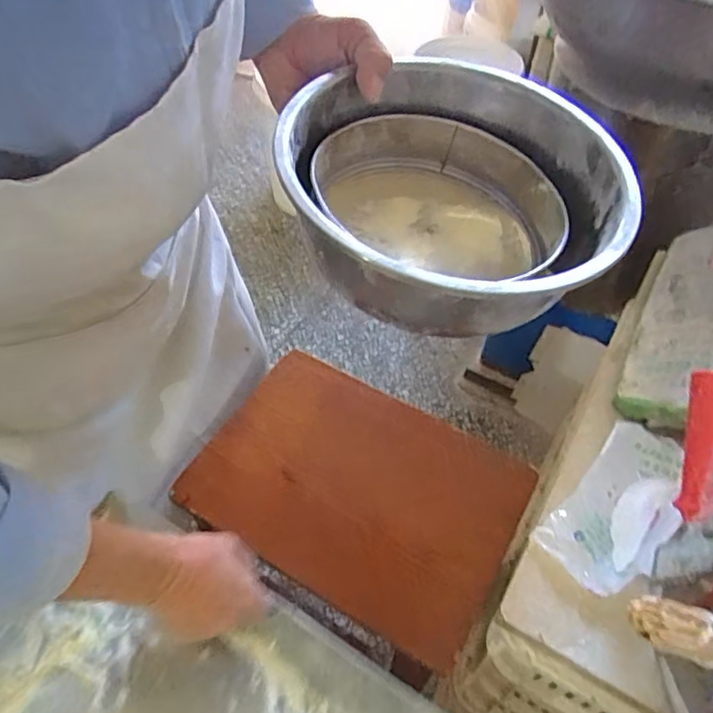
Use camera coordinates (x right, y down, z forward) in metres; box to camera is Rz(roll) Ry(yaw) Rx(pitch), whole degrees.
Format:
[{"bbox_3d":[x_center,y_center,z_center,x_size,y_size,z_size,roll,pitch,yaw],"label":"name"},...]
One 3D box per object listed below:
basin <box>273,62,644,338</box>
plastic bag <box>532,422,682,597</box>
[{"bbox_3d":[0.060,-0.105,0.394,0.197,0.080,0.199,2,53,-3],"label":"basin"},{"bbox_3d":[0.237,0.133,0.535,0.078,0.026,0.160,38,68,22],"label":"plastic bag"}]

